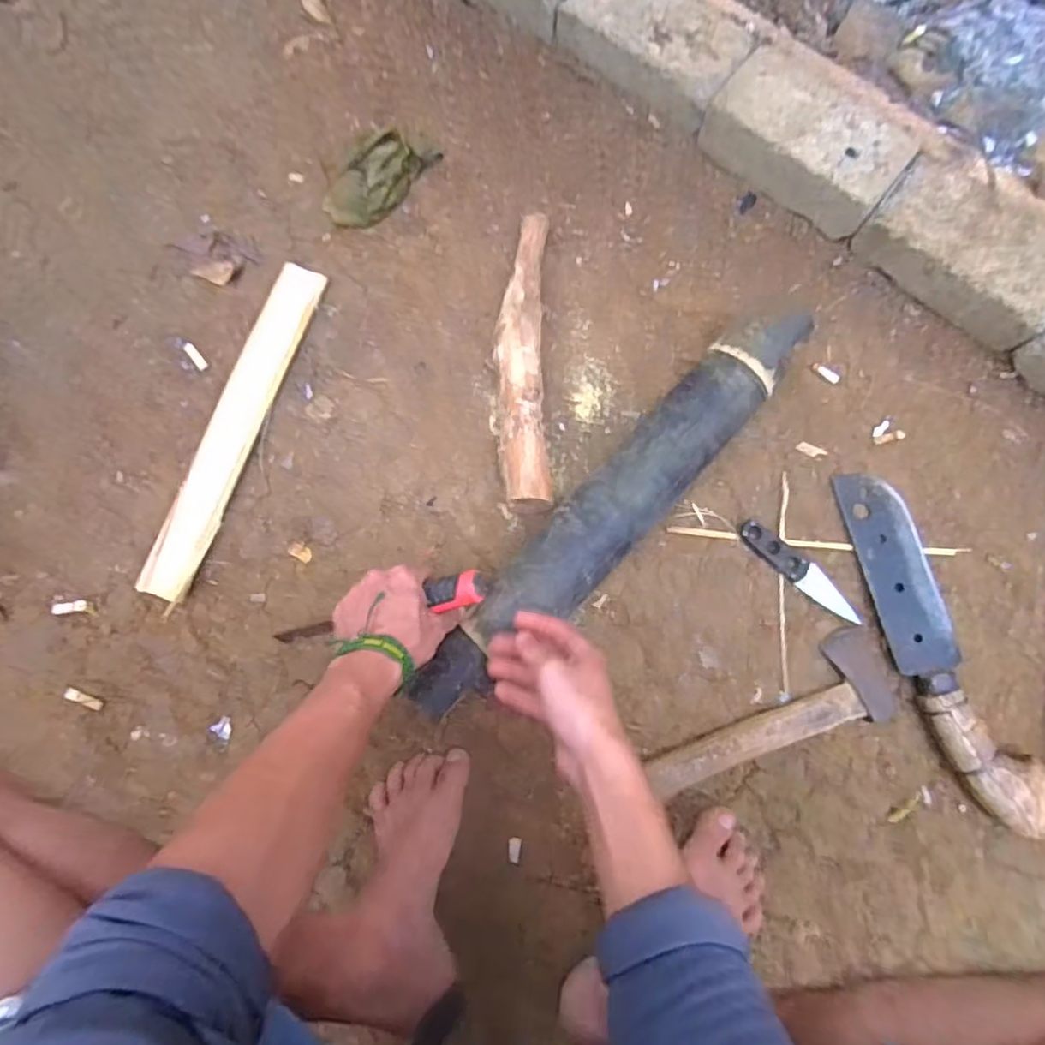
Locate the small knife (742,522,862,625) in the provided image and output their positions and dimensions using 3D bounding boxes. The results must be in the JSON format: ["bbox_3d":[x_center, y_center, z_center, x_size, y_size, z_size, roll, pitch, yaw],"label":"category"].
[{"bbox_3d":[0.288,0.051,0.678,0.146,0.012,0.029,40,82,8],"label":"small knife"}]

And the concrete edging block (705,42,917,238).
[{"bbox_3d":[0.321,-0.429,0.730,0.208,0.065,0.140,37,81,7],"label":"concrete edging block"}]

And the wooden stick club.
[{"bbox_3d":[0.002,-0.185,0.714,0.064,0.057,0.357,0,79,1],"label":"wooden stick club"}]

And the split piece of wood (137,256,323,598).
[{"bbox_3d":[-0.310,-0.104,0.709,0.054,0.014,0.382,18,79,4],"label":"split piece of wood"}]

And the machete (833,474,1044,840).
[{"bbox_3d":[0.417,0.120,0.657,0.081,0.036,0.367,-19,79,-3],"label":"machete"}]

